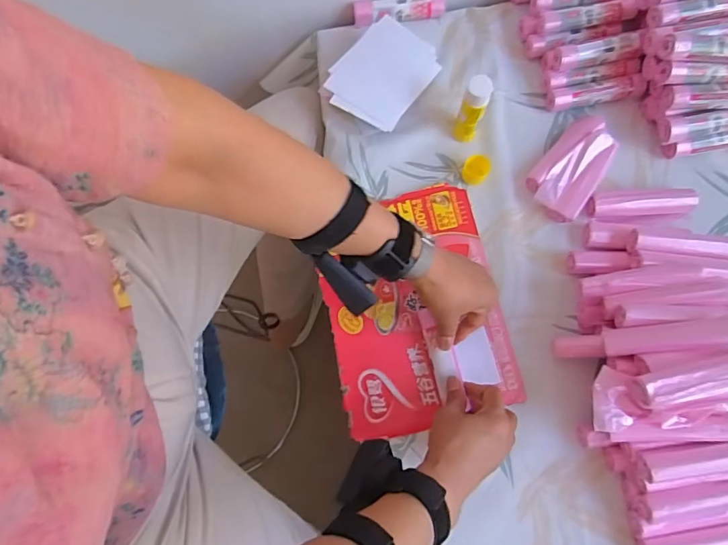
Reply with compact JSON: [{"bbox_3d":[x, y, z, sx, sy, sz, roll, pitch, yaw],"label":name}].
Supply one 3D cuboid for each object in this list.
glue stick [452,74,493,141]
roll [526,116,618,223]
[{"bbox_3d":[0.129,-0.194,0.581,0.028,0.103,0.024,13,76,5],"label":"glue stick"},{"bbox_3d":[0.259,-0.130,0.597,0.071,0.030,0.126,37,79,10],"label":"roll"}]

